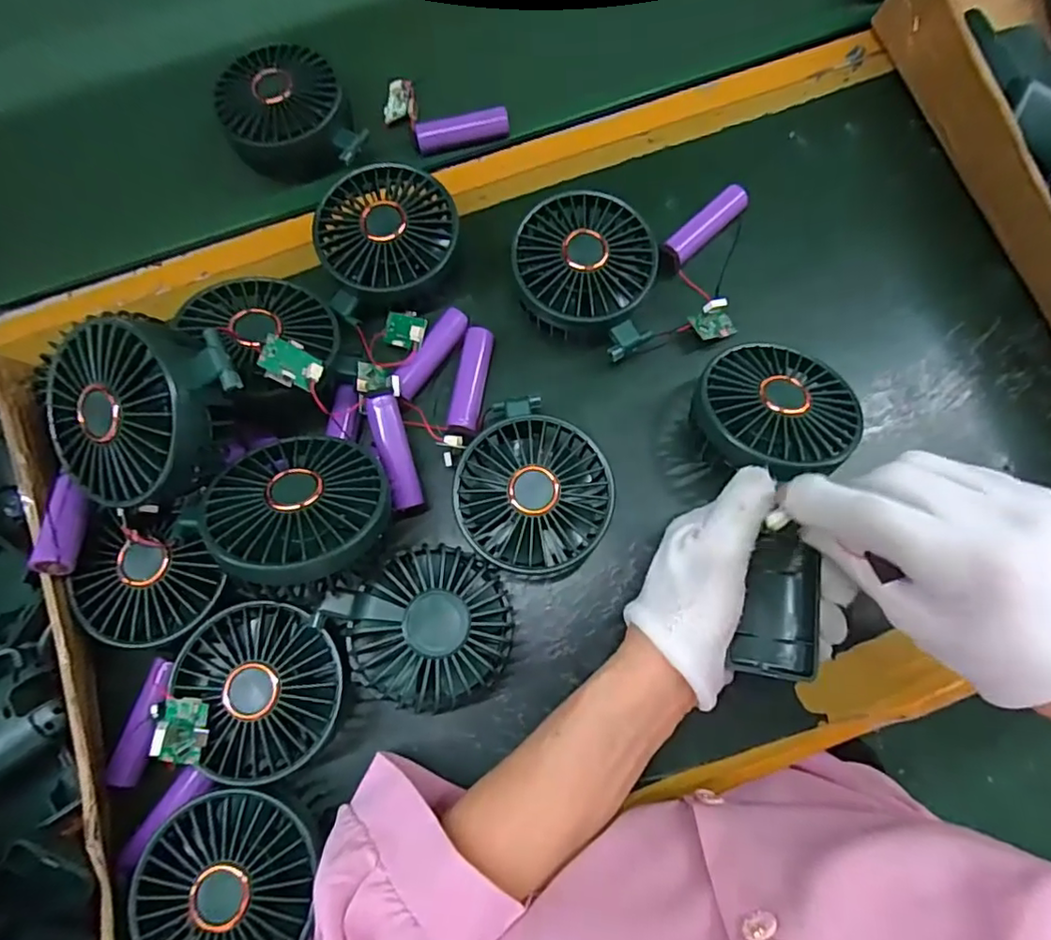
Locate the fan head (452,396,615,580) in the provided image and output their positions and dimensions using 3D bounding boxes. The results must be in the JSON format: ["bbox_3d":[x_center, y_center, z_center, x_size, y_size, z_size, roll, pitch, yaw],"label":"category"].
[{"bbox_3d":[0.003,0.014,0.333,0.089,0.047,0.085,0,75,1],"label":"fan head"}]

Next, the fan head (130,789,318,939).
[{"bbox_3d":[-0.143,0.199,0.280,0.077,0.028,0.082,0,75,1],"label":"fan head"}]

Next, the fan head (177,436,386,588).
[{"bbox_3d":[-0.112,0.019,0.290,0.084,0.028,0.085,10,47,7],"label":"fan head"}]

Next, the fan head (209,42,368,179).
[{"bbox_3d":[-0.164,-0.246,0.404,0.082,0.042,0.090,0,75,1],"label":"fan head"}]

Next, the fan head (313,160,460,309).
[{"bbox_3d":[-0.085,-0.145,0.365,0.083,0.039,0.083,0,75,1],"label":"fan head"}]

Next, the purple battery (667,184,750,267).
[{"bbox_3d":[0.120,-0.163,0.390,0.070,0.017,0.017,-42,78,-9],"label":"purple battery"}]

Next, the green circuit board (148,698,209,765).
[{"bbox_3d":[-0.165,0.126,0.277,0.019,0.013,0.031,1,75,2],"label":"green circuit board"}]

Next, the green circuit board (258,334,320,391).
[{"bbox_3d":[-0.123,-0.057,0.303,0.030,0.012,0.022,25,67,-37],"label":"green circuit board"}]

